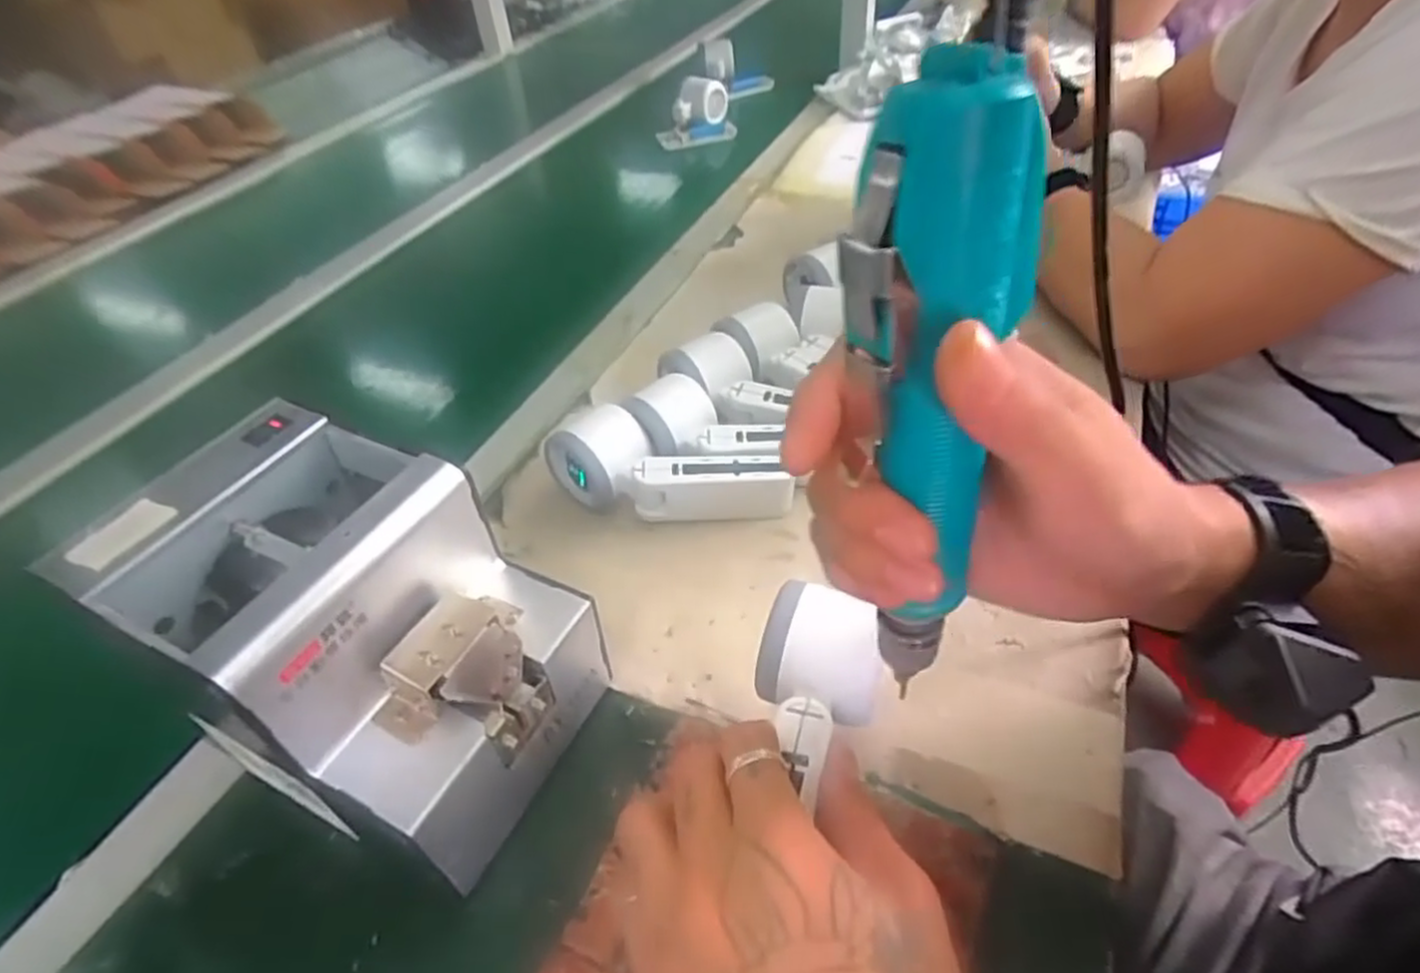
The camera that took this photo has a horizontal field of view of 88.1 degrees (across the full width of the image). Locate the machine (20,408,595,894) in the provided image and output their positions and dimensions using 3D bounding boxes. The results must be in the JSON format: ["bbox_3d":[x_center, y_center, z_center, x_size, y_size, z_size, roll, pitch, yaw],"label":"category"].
[{"bbox_3d":[-0.157,0.072,0.341,0.175,0.144,0.125,17,48,21],"label":"machine"}]

